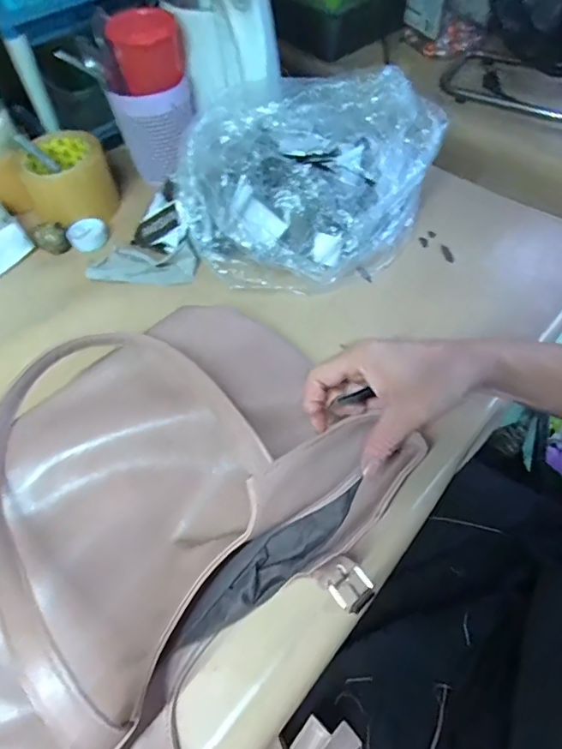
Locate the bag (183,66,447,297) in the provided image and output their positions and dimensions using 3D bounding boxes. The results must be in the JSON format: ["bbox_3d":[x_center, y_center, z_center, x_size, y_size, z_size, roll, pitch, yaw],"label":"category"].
[{"bbox_3d":[0.024,-0.199,0.514,0.224,0.132,0.224,25,60,18],"label":"bag"}]

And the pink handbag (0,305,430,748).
[{"bbox_3d":[-0.112,0.099,0.332,0.284,0.100,0.376,33,63,22],"label":"pink handbag"}]

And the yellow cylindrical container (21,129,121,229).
[{"bbox_3d":[-0.255,-0.238,0.586,0.091,0.068,0.082,-11,56,-5],"label":"yellow cylindrical container"}]

